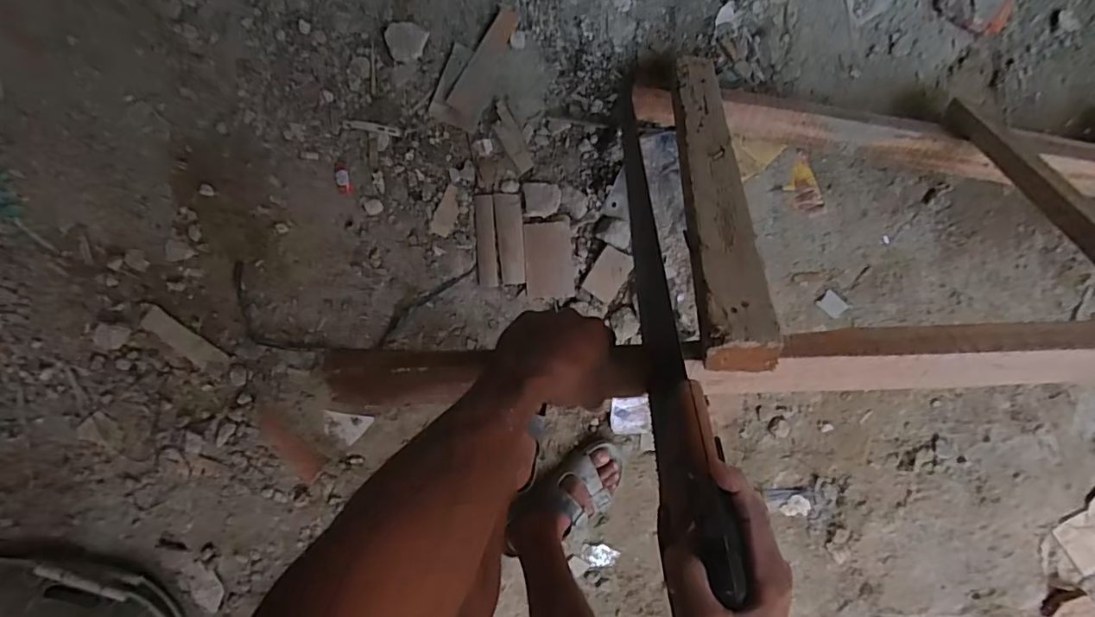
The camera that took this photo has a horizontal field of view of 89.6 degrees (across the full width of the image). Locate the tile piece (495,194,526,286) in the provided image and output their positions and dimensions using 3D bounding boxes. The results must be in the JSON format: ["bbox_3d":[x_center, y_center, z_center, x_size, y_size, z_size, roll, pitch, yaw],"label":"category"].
[{"bbox_3d":[-0.062,-0.115,0.919,0.042,0.004,0.149,-3,98,-2],"label":"tile piece"}]

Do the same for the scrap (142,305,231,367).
[{"bbox_3d":[-0.607,0.055,0.924,0.150,0.009,0.043,37,95,-7],"label":"scrap"}]

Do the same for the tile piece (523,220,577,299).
[{"bbox_3d":[0.003,-0.080,0.913,0.078,0.010,0.125,-4,98,-2],"label":"tile piece"}]

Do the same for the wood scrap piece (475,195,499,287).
[{"bbox_3d":[-0.101,-0.112,0.918,0.032,0.004,0.149,-3,98,-2],"label":"wood scrap piece"}]

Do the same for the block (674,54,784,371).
[{"bbox_3d":[0.183,-0.161,0.635,0.065,0.550,0.040,12,137,-5],"label":"block"}]

